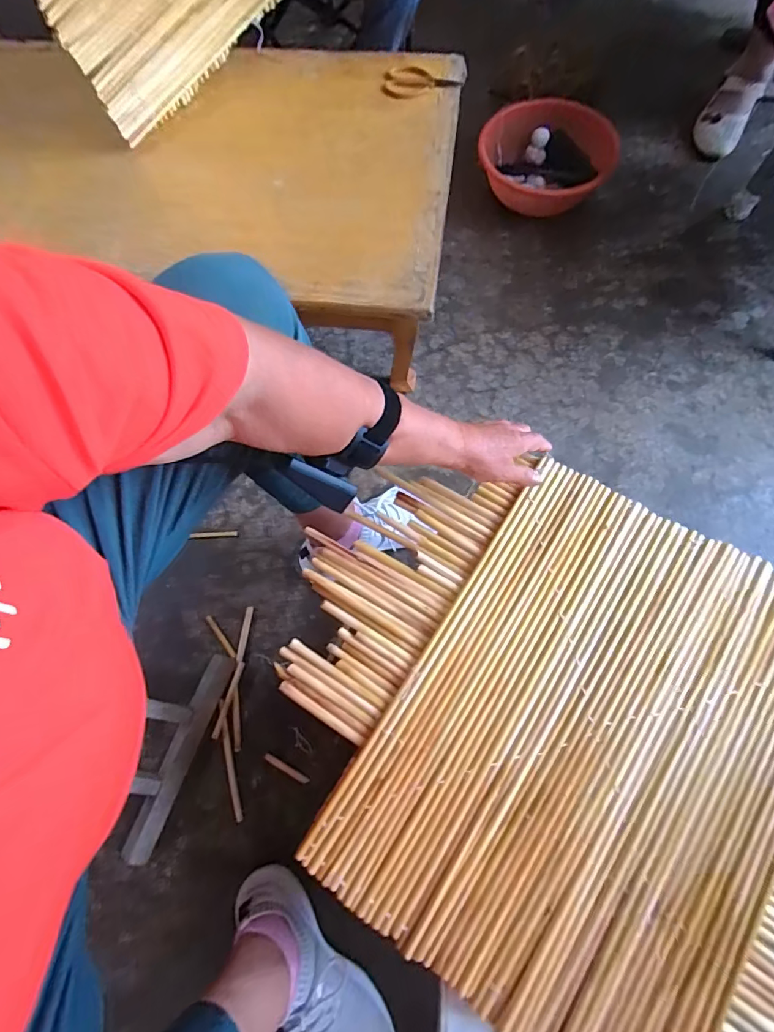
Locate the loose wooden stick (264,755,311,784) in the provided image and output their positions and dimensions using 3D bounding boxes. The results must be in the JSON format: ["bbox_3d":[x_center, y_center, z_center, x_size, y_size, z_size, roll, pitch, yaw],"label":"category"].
[{"bbox_3d":[-0.144,0.363,0.666,0.072,0.005,0.010,24,74,10],"label":"loose wooden stick"}]

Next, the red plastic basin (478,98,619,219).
[{"bbox_3d":[0.332,-0.752,0.977,0.275,0.105,0.218,26,75,10],"label":"red plastic basin"}]

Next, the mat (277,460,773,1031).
[{"bbox_3d":[0.185,0.204,0.441,0.590,0.029,0.469,27,75,11],"label":"mat"}]

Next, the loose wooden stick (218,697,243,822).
[{"bbox_3d":[-0.230,0.354,0.673,0.013,0.008,0.162,-15,72,-3],"label":"loose wooden stick"}]

